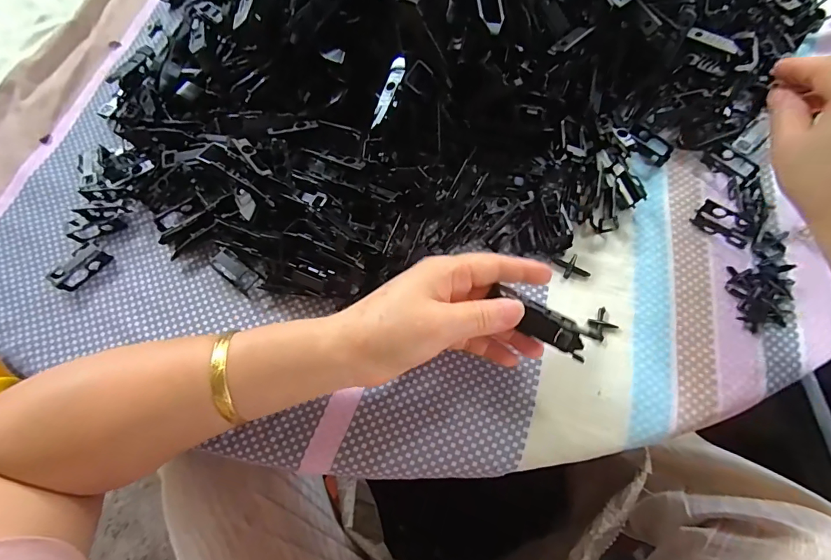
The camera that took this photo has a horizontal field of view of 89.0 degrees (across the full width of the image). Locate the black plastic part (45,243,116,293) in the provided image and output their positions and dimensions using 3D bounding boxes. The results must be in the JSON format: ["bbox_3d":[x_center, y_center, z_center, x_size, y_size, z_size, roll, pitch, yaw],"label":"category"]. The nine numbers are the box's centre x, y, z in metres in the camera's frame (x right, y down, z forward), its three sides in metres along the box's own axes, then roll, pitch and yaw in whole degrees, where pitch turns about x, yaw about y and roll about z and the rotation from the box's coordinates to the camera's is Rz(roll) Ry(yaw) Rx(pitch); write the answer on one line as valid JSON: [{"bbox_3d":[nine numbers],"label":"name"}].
[{"bbox_3d":[-0.249,-0.009,0.313,0.021,0.010,0.038,36,73,16],"label":"black plastic part"}]

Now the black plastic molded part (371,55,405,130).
[{"bbox_3d":[-0.020,-0.139,0.314,0.012,0.009,0.063,16,68,9],"label":"black plastic molded part"}]

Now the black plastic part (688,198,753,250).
[{"bbox_3d":[0.228,-0.045,0.312,0.039,0.008,0.030,29,71,14],"label":"black plastic part"}]

